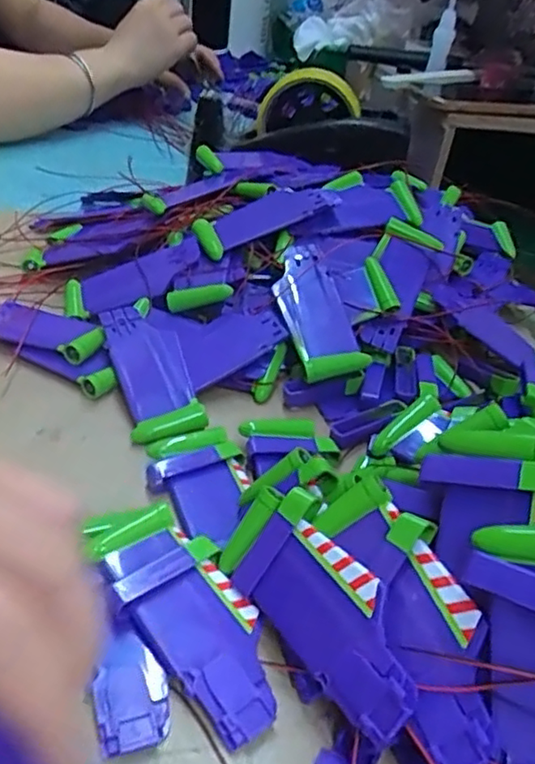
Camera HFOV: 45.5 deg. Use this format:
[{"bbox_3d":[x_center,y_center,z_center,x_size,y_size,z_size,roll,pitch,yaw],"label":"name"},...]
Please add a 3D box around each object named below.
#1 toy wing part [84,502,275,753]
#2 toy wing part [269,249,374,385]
[{"bbox_3d":[-0.026,0.083,0.231,0.039,0.014,0.087,-25,47,-38],"label":"toy wing part"},{"bbox_3d":[0.027,-0.038,0.357,0.036,0.011,0.083,-7,59,-16],"label":"toy wing part"}]

